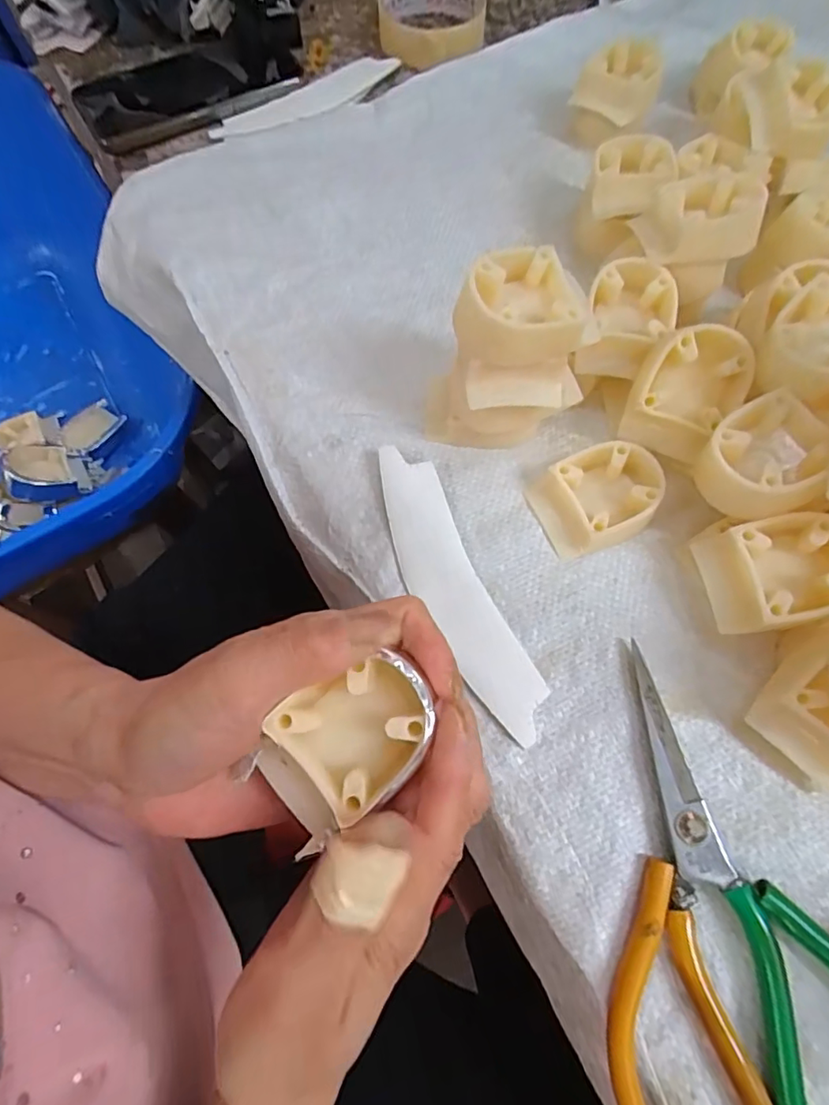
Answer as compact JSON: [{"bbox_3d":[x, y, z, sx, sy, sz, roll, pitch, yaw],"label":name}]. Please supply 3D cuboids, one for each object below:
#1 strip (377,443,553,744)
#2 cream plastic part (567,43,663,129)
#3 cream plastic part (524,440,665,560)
[{"bbox_3d":[0.018,0.015,0.264,0.035,0.006,0.153,-22,71,-11],"label":"strip"},{"bbox_3d":[0.144,-0.335,0.385,0.054,0.032,0.076,19,69,8],"label":"cream plastic part"},{"bbox_3d":[0.093,-0.028,0.273,0.058,0.023,0.046,-16,68,-6],"label":"cream plastic part"}]

